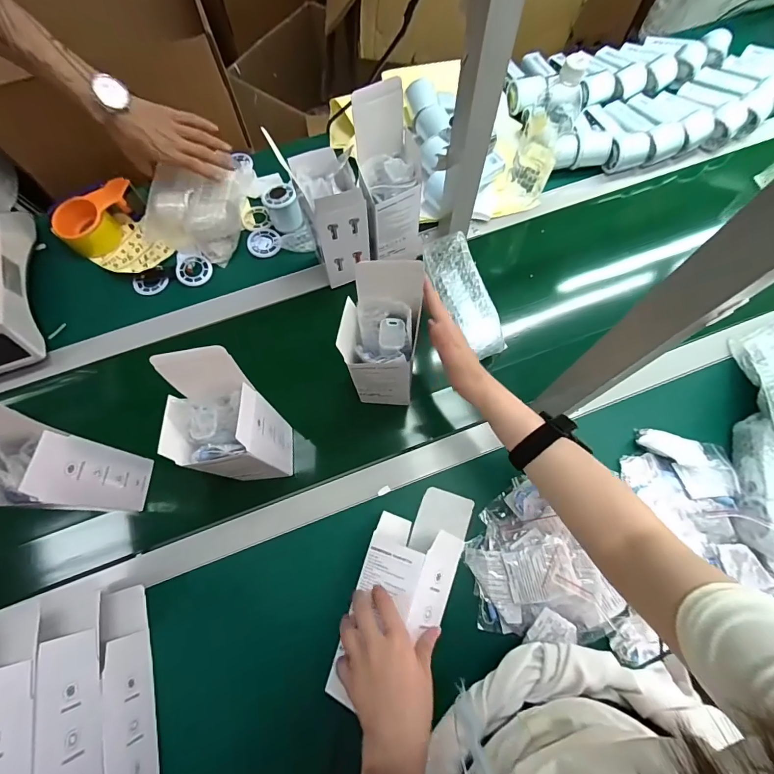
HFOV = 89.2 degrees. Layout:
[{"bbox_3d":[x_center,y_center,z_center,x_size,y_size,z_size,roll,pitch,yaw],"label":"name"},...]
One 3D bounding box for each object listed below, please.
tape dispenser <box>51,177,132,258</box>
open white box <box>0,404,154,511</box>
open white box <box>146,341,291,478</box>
[{"bbox_3d":[-0.485,-0.285,0.670,0.140,0.062,0.068,-34,73,-10],"label":"tape dispenser"},{"bbox_3d":[-0.373,0.097,0.449,0.081,0.198,0.081,5,71,3],"label":"open white box"},{"bbox_3d":[-0.178,0.047,0.456,0.082,0.228,0.093,0,71,1],"label":"open white box"}]

